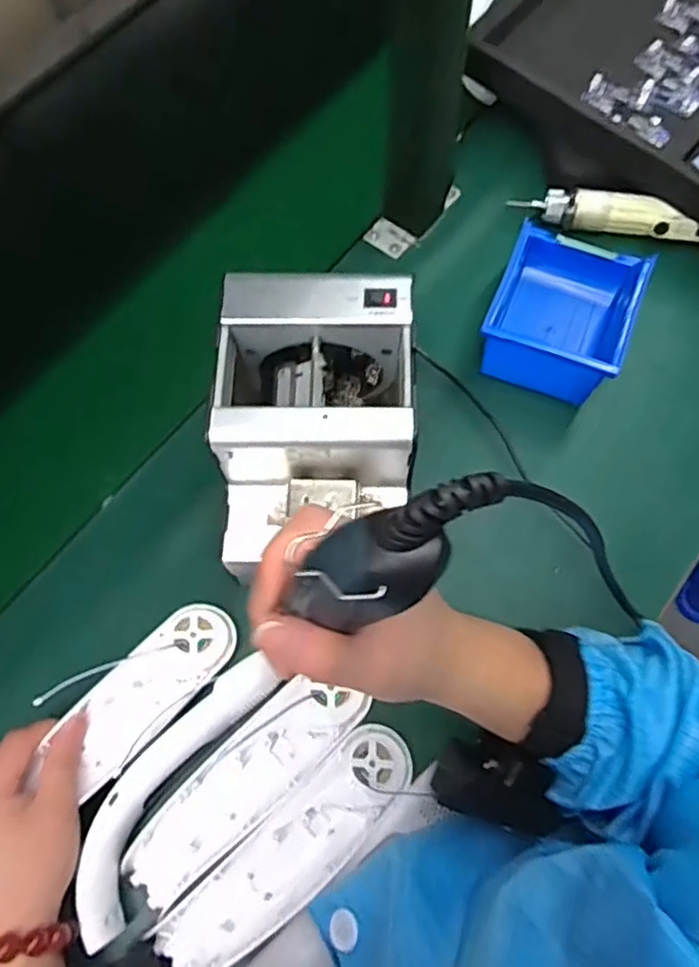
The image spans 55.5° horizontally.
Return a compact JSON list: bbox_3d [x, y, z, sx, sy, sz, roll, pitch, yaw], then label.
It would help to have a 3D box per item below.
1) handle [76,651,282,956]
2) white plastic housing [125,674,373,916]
[{"bbox_3d":[-0.117,0.193,0.431,0.047,0.029,0.188,31,72,13],"label":"handle"},{"bbox_3d":[-0.068,0.194,0.431,0.175,0.017,0.053,-41,73,-15],"label":"white plastic housing"}]

